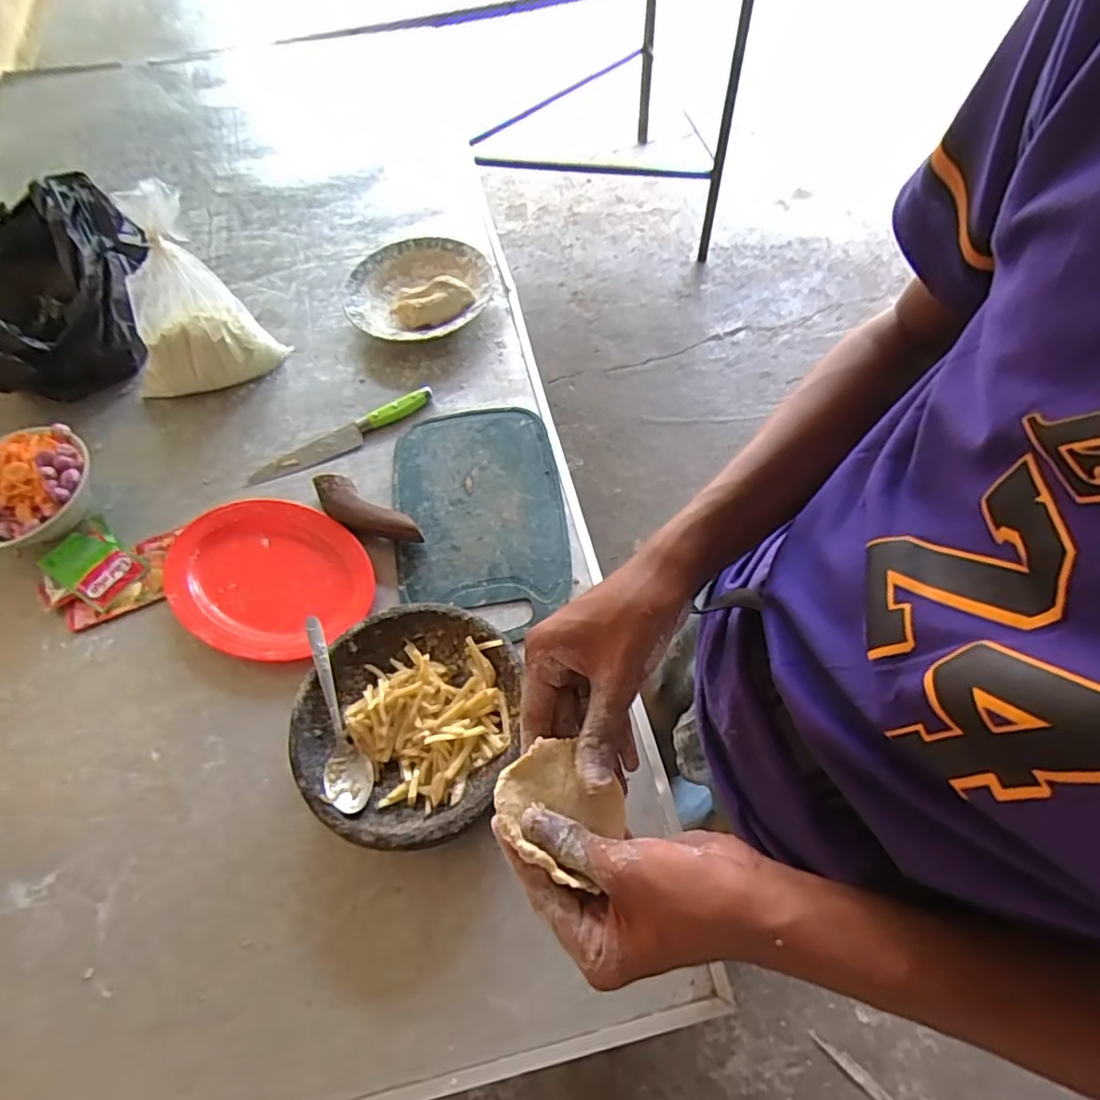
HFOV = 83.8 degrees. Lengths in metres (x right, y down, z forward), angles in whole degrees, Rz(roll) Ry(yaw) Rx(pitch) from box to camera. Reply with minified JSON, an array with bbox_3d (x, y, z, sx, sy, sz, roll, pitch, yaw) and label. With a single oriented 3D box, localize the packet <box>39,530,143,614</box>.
[{"bbox_3d":[-0.488,0.017,0.654,0.094,0.017,0.059,29,68,15],"label":"packet"}]

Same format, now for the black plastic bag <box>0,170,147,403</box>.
[{"bbox_3d":[-0.616,-0.309,0.750,0.205,0.147,0.246,40,71,19],"label":"black plastic bag"}]

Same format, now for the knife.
[{"bbox_3d":[-0.248,-0.139,0.734,0.231,0.016,0.036,-28,66,-12],"label":"knife"}]

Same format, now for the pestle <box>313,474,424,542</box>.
[{"bbox_3d":[-0.199,-0.038,0.664,0.132,0.034,0.047,34,69,17],"label":"pestle"}]

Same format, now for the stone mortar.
[{"bbox_3d":[-0.118,0.150,0.542,0.196,0.060,0.201,-3,63,2],"label":"stone mortar"}]

